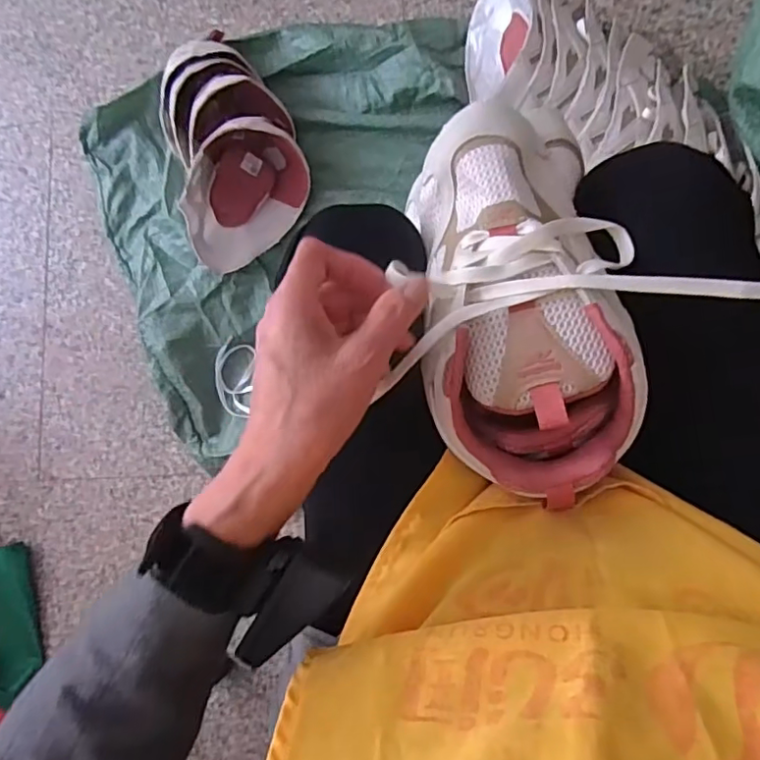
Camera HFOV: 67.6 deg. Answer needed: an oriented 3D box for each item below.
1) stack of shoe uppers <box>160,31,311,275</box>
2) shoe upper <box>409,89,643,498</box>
[{"bbox_3d":[-0.199,-0.319,0.804,0.169,0.111,0.300,-16,85,7],"label":"stack of shoe uppers"},{"bbox_3d":[0.086,-0.054,0.348,0.126,0.081,0.245,-7,82,8],"label":"shoe upper"}]

